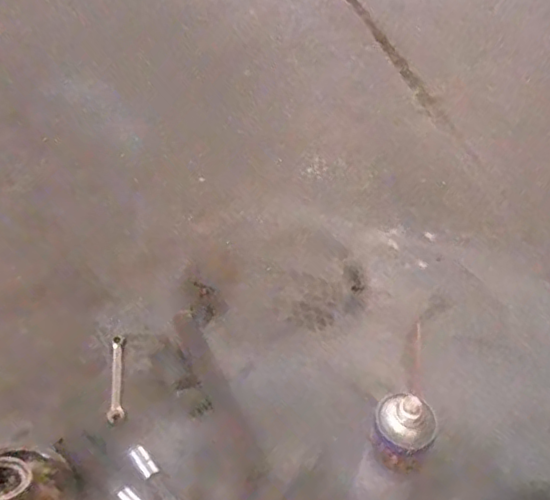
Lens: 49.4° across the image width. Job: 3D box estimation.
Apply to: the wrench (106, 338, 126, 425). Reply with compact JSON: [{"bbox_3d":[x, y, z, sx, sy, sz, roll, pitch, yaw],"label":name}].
[{"bbox_3d":[-0.214,0.170,0.813,0.021,0.006,0.137,-1,46,-8],"label":"wrench"}]

